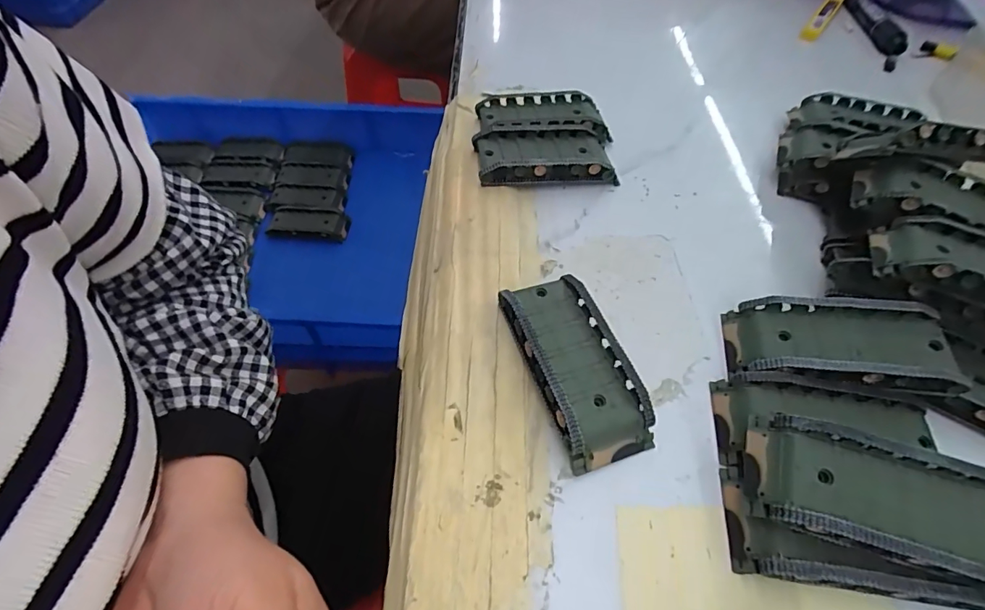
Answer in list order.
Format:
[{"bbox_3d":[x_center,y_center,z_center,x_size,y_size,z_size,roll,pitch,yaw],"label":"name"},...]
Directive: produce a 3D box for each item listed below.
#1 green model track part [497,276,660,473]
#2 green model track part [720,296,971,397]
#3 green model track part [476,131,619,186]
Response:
[{"bbox_3d":[0.041,0.029,0.236,0.047,0.023,0.095,-14,57,-13],"label":"green model track part"},{"bbox_3d":[0.173,0.022,0.241,0.093,0.036,0.044,10,55,4],"label":"green model track part"},{"bbox_3d":[0.036,-0.101,0.330,0.092,0.019,0.044,-4,55,-6],"label":"green model track part"}]

